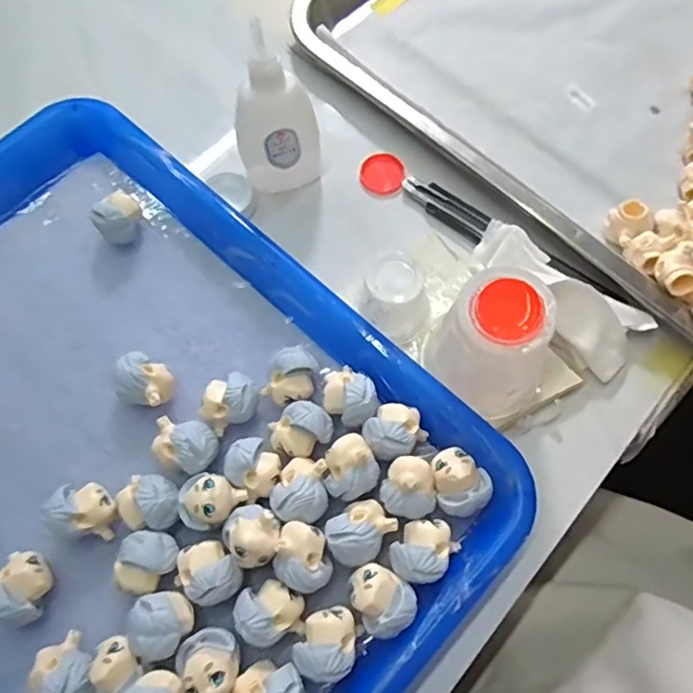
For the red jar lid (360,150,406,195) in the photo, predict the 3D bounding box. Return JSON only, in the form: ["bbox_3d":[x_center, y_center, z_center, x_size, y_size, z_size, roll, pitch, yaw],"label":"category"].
[{"bbox_3d":[0.021,-0.100,0.330,0.025,0.004,0.027,0,70,1],"label":"red jar lid"}]

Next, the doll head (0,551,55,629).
[{"bbox_3d":[-0.135,0.101,0.241,0.020,0.022,0.027,3,70,3],"label":"doll head"}]

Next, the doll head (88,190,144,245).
[{"bbox_3d":[-0.120,-0.067,0.303,0.024,0.022,0.020,-30,72,-9],"label":"doll head"}]

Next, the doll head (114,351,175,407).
[{"bbox_3d":[-0.094,0.017,0.271,0.024,0.025,0.022,0,70,1],"label":"doll head"}]

